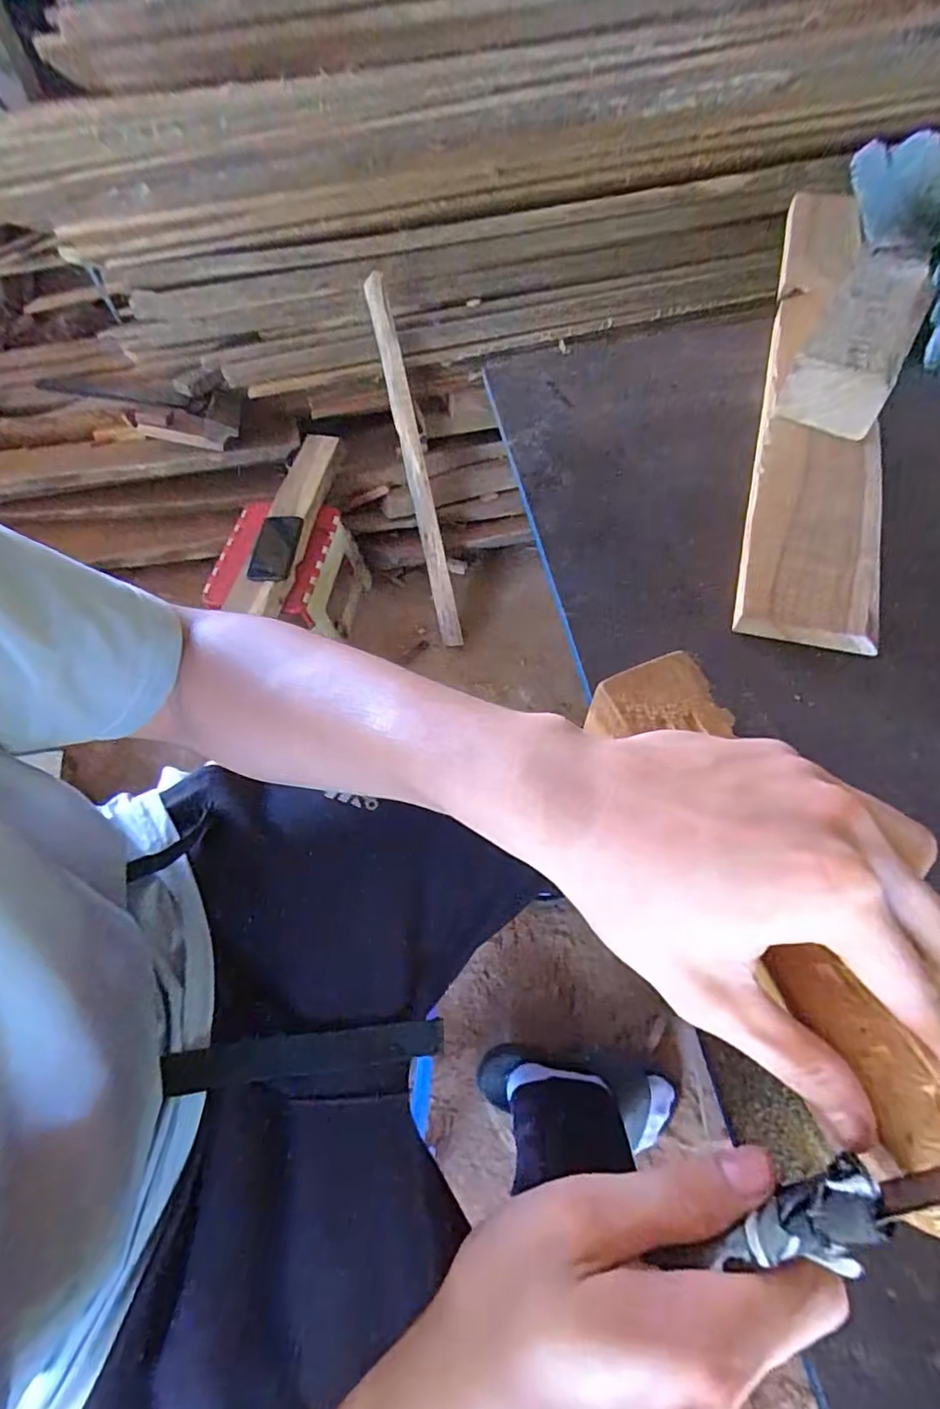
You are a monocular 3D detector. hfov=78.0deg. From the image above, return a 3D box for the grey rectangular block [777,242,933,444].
[{"bbox_3d":[0.260,-0.246,0.391,0.063,0.041,0.152,27,65,18],"label":"grey rectangular block"}]

